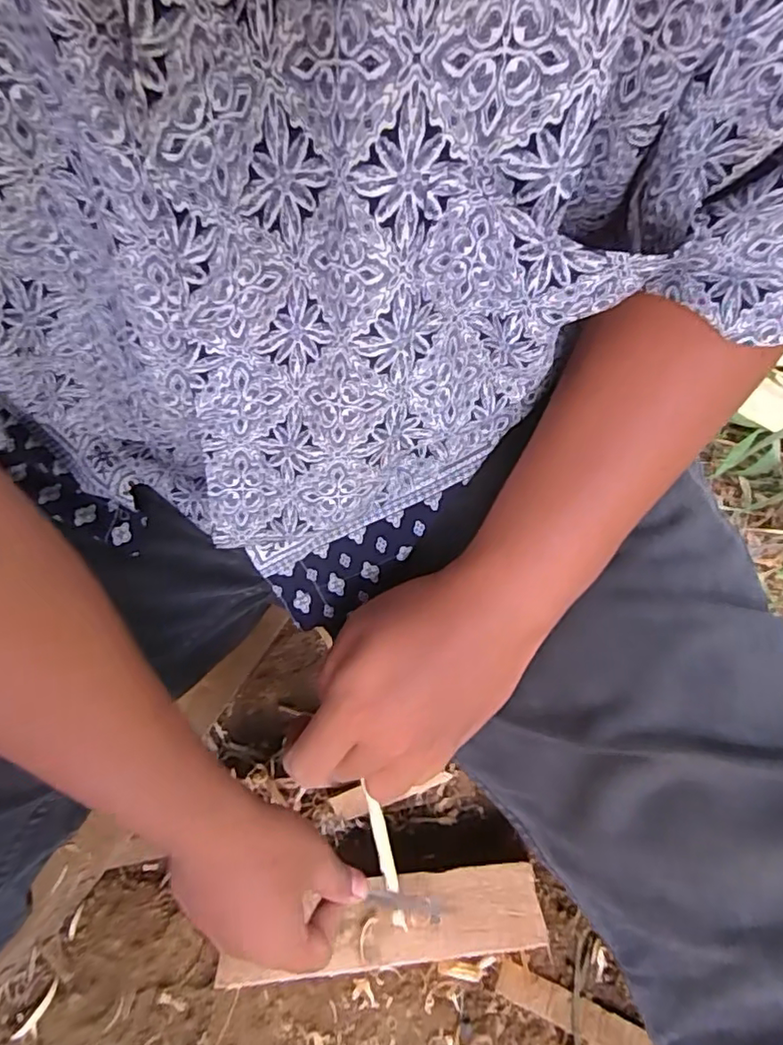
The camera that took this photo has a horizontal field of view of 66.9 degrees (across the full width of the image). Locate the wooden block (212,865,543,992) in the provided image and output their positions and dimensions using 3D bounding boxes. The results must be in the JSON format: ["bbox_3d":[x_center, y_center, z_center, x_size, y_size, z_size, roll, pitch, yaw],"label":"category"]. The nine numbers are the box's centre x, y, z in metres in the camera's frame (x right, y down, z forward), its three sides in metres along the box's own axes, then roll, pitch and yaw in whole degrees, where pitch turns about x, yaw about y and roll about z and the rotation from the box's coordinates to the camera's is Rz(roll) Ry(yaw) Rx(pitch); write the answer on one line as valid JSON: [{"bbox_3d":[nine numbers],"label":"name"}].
[{"bbox_3d":[-0.008,0.284,0.420,0.226,0.010,0.053,-7,59,0],"label":"wooden block"}]

